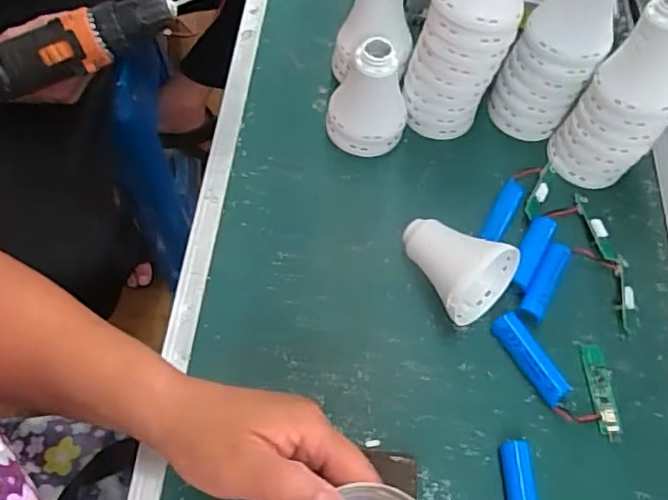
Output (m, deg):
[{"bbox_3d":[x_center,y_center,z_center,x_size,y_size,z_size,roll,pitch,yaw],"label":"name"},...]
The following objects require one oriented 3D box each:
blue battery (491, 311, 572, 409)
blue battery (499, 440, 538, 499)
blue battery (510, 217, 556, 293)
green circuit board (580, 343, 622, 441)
[{"bbox_3d":[0.138,0.077,0.421,0.020,0.018,0.067,-28,67,-16],"label":"blue battery"},{"bbox_3d":[0.118,0.157,0.378,0.019,0.018,0.066,0,62,-3],"label":"blue battery"},{"bbox_3d":[0.151,0.003,0.459,0.019,0.016,0.065,27,64,11],"label":"blue battery"},{"bbox_3d":[0.188,0.098,0.417,0.017,0.008,0.068,3,62,-1],"label":"green circuit board"}]

